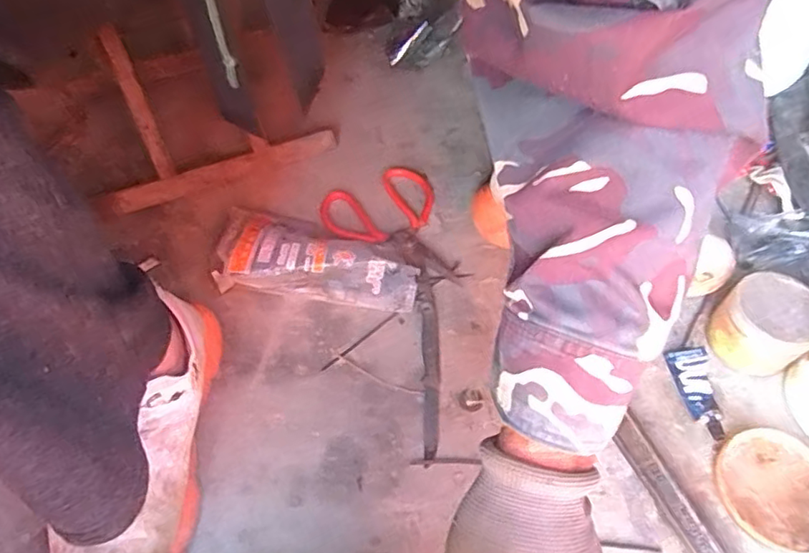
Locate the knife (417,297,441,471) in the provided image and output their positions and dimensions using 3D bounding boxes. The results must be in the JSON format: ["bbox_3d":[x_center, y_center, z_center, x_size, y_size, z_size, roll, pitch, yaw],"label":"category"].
[{"bbox_3d":[0.026,0.094,0.569,0.019,0.010,0.183,-1,54,1],"label":"knife"}]

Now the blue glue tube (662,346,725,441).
[{"bbox_3d":[0.279,0.111,0.546,0.035,0.014,0.089,-2,54,0],"label":"blue glue tube"}]

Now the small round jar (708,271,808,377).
[{"bbox_3d":[0.351,0.046,0.557,0.080,0.058,0.074,-1,54,1],"label":"small round jar"}]

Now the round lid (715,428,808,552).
[{"bbox_3d":[0.324,0.183,0.498,0.097,0.007,0.099,-1,54,1],"label":"round lid"}]

